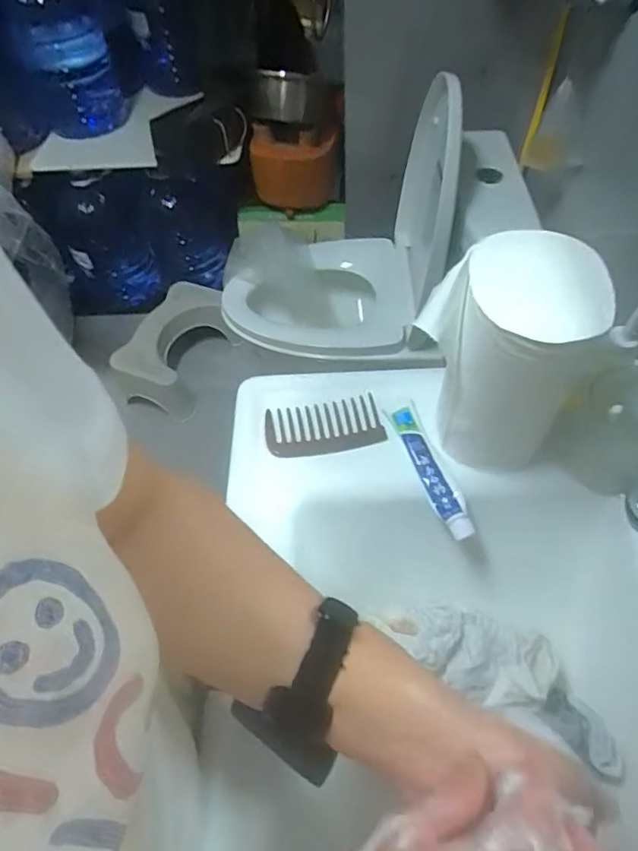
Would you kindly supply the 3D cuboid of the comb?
[{"bbox_3d":[0.006,0.003,0.559,0.119,0.006,0.063,-7,55,-1],"label":"comb"}]

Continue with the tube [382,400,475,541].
[{"bbox_3d":[0.106,0.036,0.523,0.036,0.018,0.153,-15,56,-7],"label":"tube"}]

